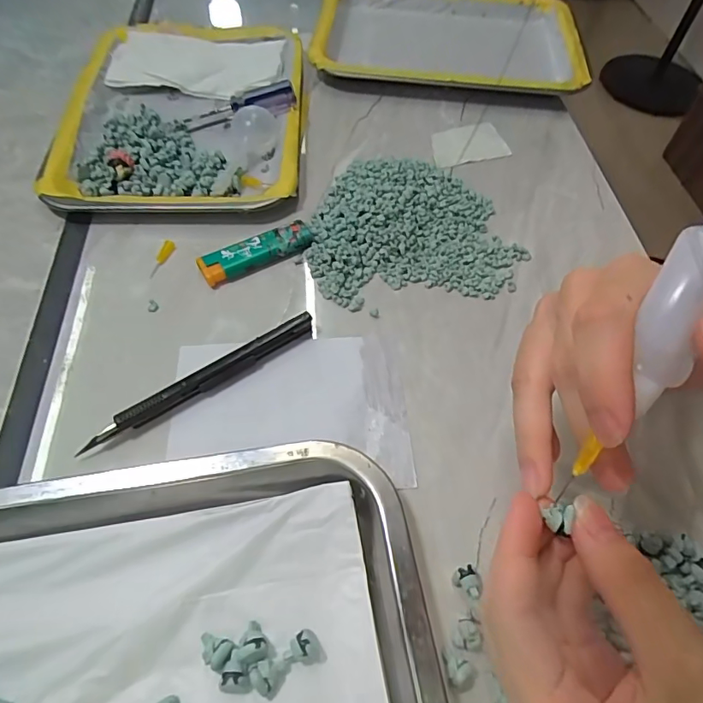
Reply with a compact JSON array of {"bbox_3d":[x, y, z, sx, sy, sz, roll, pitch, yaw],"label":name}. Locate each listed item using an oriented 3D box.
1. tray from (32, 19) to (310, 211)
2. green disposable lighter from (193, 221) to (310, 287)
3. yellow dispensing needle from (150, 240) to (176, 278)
[{"bbox_3d":[-0.135,-0.210,0.410,0.184,0.025,0.252,-3,56,-4],"label":"tray"},{"bbox_3d":[-0.066,-0.069,0.340,0.079,0.013,0.024,-27,61,-19],"label":"green disposable lighter"},{"bbox_3d":[-0.133,-0.065,0.342,0.008,0.006,0.031,13,56,7],"label":"yellow dispensing needle"}]

